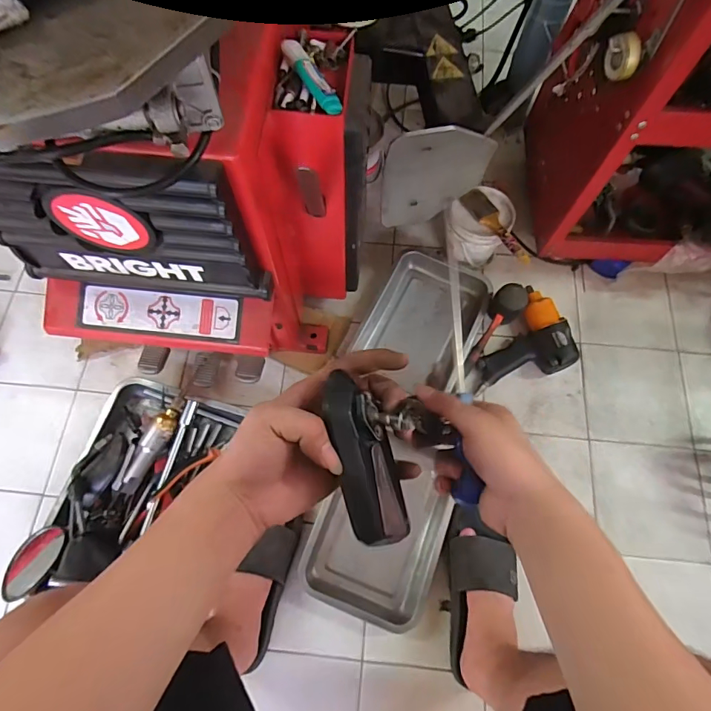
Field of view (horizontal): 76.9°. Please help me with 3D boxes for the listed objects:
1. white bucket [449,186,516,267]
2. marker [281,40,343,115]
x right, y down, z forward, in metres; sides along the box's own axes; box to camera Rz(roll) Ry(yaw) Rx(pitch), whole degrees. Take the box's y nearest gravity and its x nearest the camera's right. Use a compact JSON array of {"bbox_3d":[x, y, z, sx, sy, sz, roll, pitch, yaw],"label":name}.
[{"bbox_3d":[0.252,-0.260,0.921,0.132,0.117,0.120,-40,75,-14],"label":"white bucket"},{"bbox_3d":[-0.047,-0.311,0.498,0.025,0.021,0.099,-30,73,-12],"label":"marker"}]

